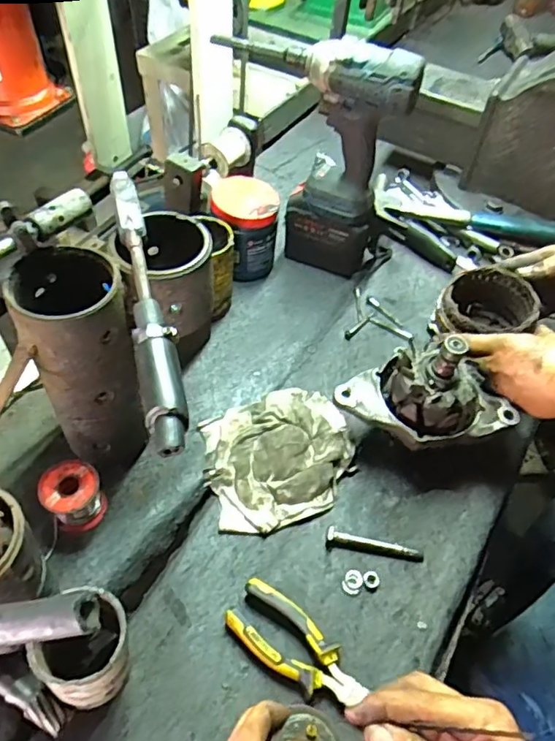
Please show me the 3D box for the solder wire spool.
[{"bbox_3d":[-0.199,0.123,0.545,0.052,0.054,0.050,2,52,-3],"label":"solder wire spool"}]

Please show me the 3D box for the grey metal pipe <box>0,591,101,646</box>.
[{"bbox_3d":[-0.123,0.116,0.253,0.085,0.015,0.018,-12,52,11],"label":"grey metal pipe"}]

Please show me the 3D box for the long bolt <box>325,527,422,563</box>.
[{"bbox_3d":[0.100,0.178,0.569,0.099,0.014,0.014,13,52,5],"label":"long bolt"}]

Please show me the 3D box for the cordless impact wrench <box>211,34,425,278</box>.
[{"bbox_3d":[0.039,-0.279,0.748,0.243,0.314,0.068,28,55,16],"label":"cordless impact wrench"}]

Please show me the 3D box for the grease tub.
[{"bbox_3d":[-0.045,-0.192,0.768,0.088,0.121,0.101,0,52,-5],"label":"grease tub"}]

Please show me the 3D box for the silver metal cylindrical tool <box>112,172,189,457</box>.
[{"bbox_3d":[-0.102,-0.060,0.433,0.029,0.029,0.269,-10,54,-12],"label":"silver metal cylindrical tool"}]

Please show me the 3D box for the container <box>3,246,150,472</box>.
[{"bbox_3d":[-0.175,-0.001,0.526,0.083,0.217,0.096,-13,54,-14],"label":"container"}]

